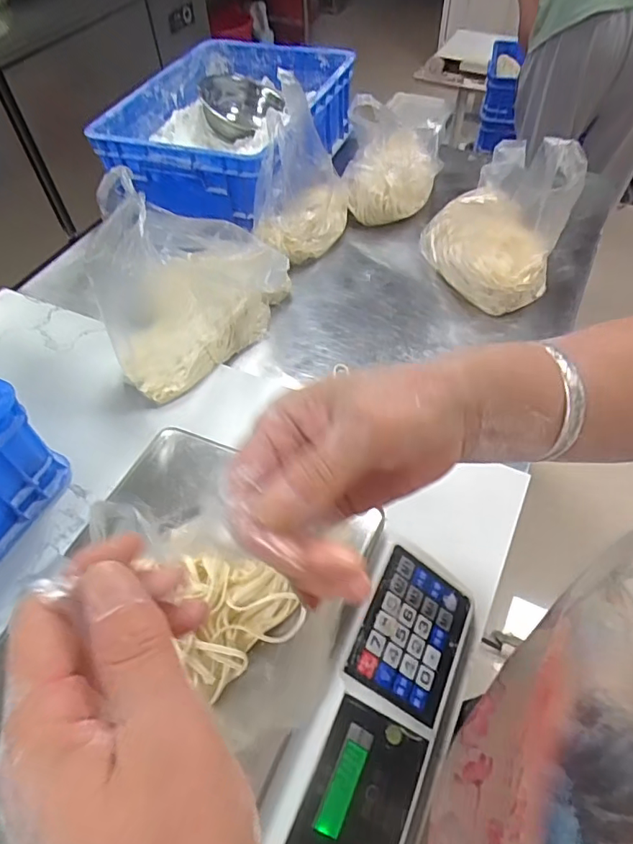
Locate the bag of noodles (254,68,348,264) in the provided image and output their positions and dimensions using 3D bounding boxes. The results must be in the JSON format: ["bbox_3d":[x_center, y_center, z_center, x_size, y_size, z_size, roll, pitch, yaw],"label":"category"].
[{"bbox_3d":[-0.026,-0.358,0.781,0.138,0.202,0.138,0,54,3],"label":"bag of noodles"}]

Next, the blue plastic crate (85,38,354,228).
[{"bbox_3d":[-0.144,-0.545,0.954,0.362,0.125,0.438,18,57,15],"label":"blue plastic crate"}]

